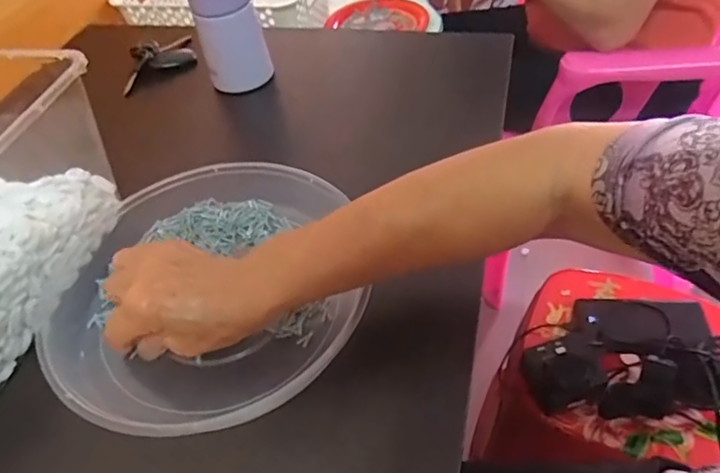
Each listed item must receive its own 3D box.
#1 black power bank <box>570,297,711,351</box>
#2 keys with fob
[{"bbox_3d":[0.337,0.107,0.670,0.146,0.025,0.061,0,42,34],"label":"black power bank"},{"bbox_3d":[-0.256,-0.219,0.683,0.115,0.030,0.059,-37,54,-25],"label":"keys with fob"}]

